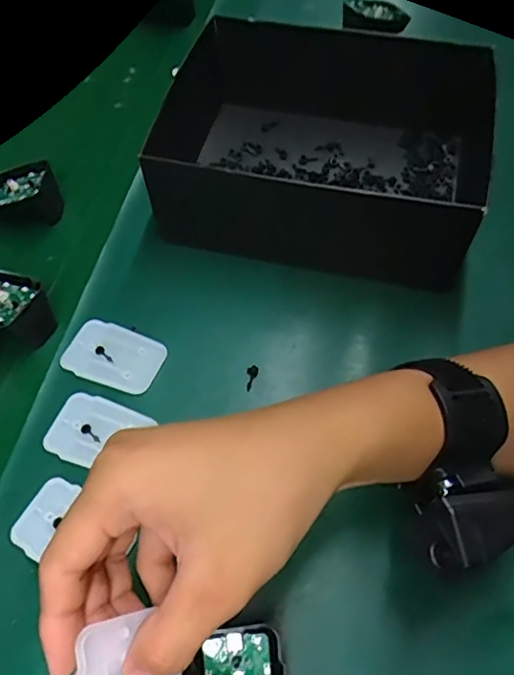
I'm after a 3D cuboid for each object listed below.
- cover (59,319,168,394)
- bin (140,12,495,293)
[{"bbox_3d":[-0.101,0.013,0.386,0.070,0.004,0.045,19,60,13],"label":"cover"},{"bbox_3d":[0.054,-0.168,0.451,0.252,0.099,0.227,14,59,10],"label":"bin"}]

